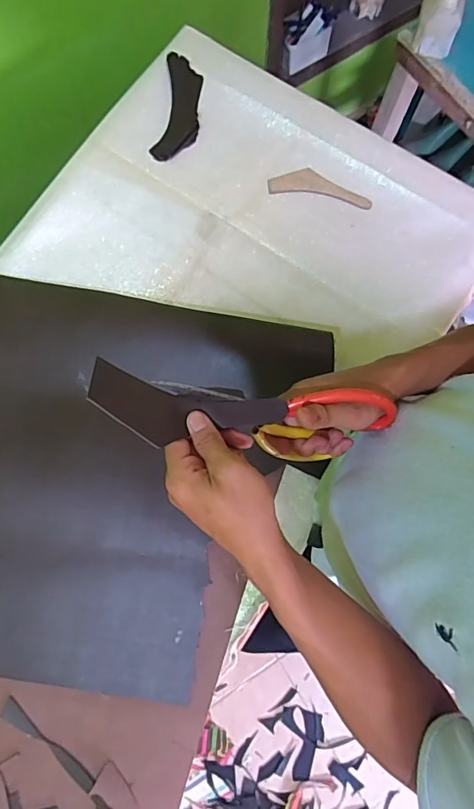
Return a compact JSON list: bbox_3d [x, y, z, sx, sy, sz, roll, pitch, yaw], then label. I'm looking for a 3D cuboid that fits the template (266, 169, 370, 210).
[{"bbox_3d":[0.123,-0.321,0.699,0.149,0.006,0.047,10,78,3],"label":"template"}]

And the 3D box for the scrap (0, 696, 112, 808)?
[{"bbox_3d":[-0.210,0.405,0.545,0.165,0.009,0.020,38,81,8],"label":"scrap"}]

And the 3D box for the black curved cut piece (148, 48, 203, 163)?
[{"bbox_3d":[-0.086,-0.450,0.721,0.063,0.010,0.170,10,83,0],"label":"black curved cut piece"}]

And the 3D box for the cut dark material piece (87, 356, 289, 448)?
[{"bbox_3d":[-0.037,0.005,0.372,0.150,0.013,0.051,8,78,-9],"label":"cut dark material piece"}]

